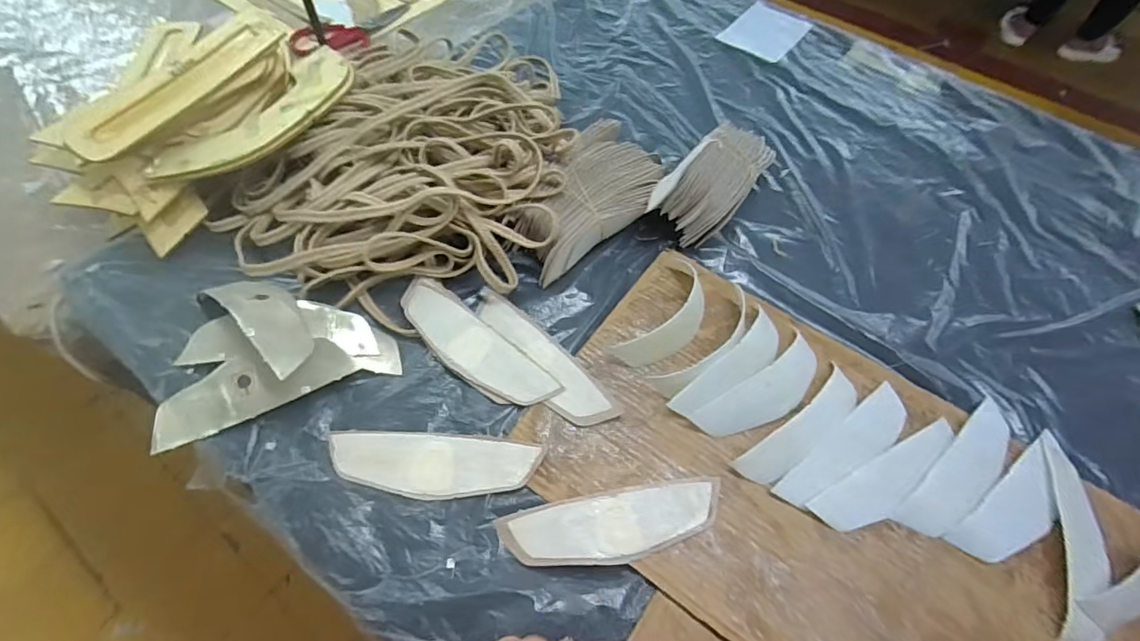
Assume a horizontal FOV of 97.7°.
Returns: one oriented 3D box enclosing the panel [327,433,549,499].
[{"bbox_3d":[-0.113,0.119,0.411,0.172,0.005,0.052,5,58,2],"label":"panel"}]

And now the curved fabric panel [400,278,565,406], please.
[{"bbox_3d":[-0.093,0.023,0.470,0.180,0.012,0.052,40,70,15],"label":"curved fabric panel"}]

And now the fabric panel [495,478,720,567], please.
[{"bbox_3d":[0.035,0.158,0.386,0.173,0.007,0.052,-9,58,-6],"label":"fabric panel"}]

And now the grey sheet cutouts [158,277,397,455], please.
[{"bbox_3d":[-0.266,0.019,0.440,0.197,0.053,0.117,-17,59,-11],"label":"grey sheet cutouts"}]

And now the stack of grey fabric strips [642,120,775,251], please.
[{"bbox_3d":[0.162,-0.154,0.550,0.072,0.077,0.171,33,63,19],"label":"stack of grey fabric strips"}]

